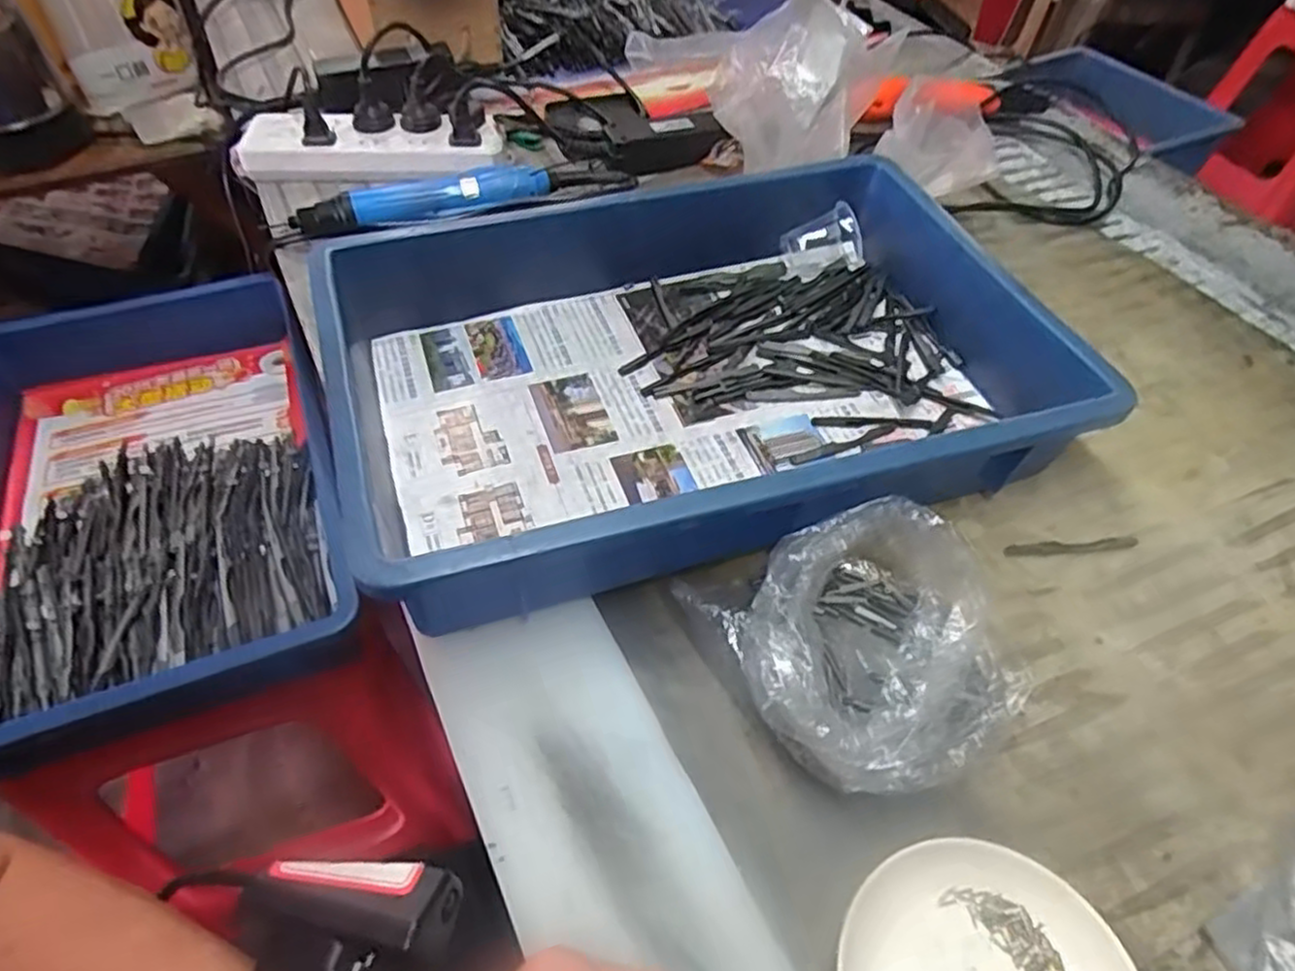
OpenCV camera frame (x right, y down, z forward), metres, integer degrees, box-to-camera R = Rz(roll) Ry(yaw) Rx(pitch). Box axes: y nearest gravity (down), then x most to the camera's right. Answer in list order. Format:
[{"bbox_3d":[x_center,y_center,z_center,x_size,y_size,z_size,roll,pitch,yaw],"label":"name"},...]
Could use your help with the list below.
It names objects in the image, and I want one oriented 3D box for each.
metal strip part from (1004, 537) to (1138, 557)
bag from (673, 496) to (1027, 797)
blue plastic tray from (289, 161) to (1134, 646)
[{"bbox_3d":[0.254,0.036,0.445,0.083,0.004,0.009,-3,53,-4],"label":"metal strip part"},{"bbox_3d":[0.109,0.079,0.368,0.138,0.062,0.130,-20,55,-16],"label":"bag"},{"bbox_3d":[0.026,-0.085,0.476,0.442,0.091,0.296,-16,55,-13],"label":"blue plastic tray"}]

